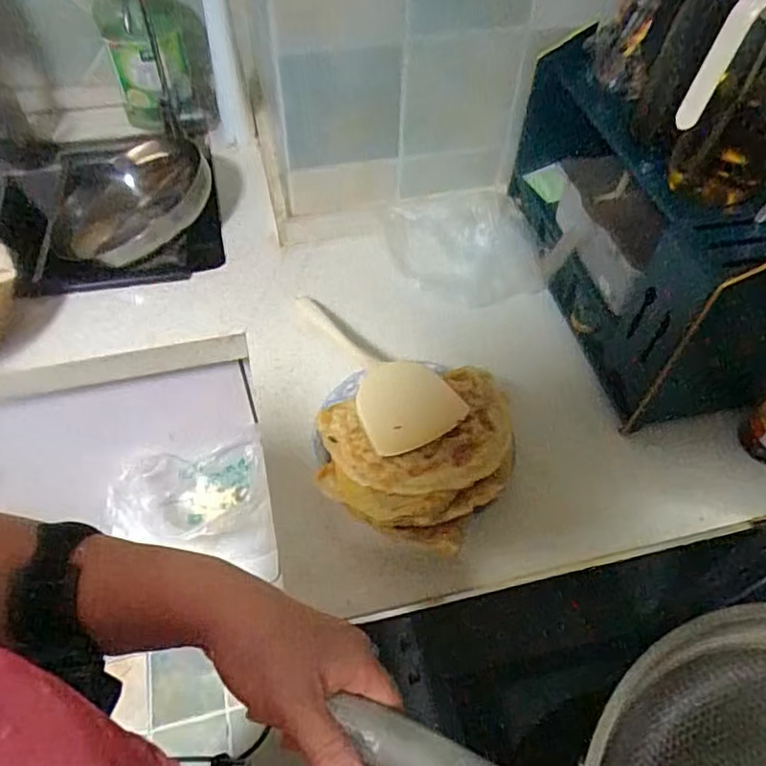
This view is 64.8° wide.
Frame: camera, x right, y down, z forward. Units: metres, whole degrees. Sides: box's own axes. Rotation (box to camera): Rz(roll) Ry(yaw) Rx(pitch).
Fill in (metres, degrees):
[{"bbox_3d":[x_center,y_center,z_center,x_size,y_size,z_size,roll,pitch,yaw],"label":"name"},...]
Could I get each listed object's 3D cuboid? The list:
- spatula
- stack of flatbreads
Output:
[{"bbox_3d":[-0.026,-0.029,0.660,0.085,0.030,0.297,-21,37,-18],"label":"spatula"},{"bbox_3d":[0.036,0.055,0.572,0.165,0.037,0.185,32,58,19],"label":"stack of flatbreads"}]

